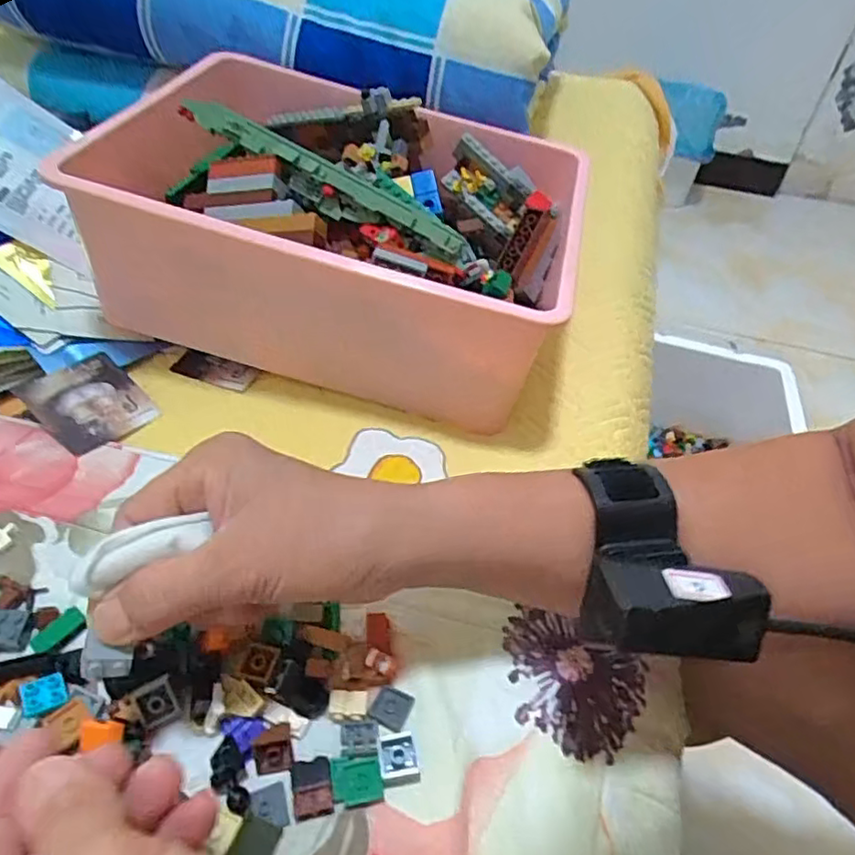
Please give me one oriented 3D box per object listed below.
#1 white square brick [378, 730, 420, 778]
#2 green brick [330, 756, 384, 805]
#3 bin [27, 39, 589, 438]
[{"bbox_3d":[-0.012,0.136,0.267,0.015,0.004,0.017,-2,46,-10],"label":"white square brick"},{"bbox_3d":[-0.029,0.143,0.261,0.020,0.004,0.018,-4,46,-11],"label":"green brick"},{"bbox_3d":[-0.049,-0.141,0.460,0.296,0.129,0.236,14,45,6],"label":"bin"}]

